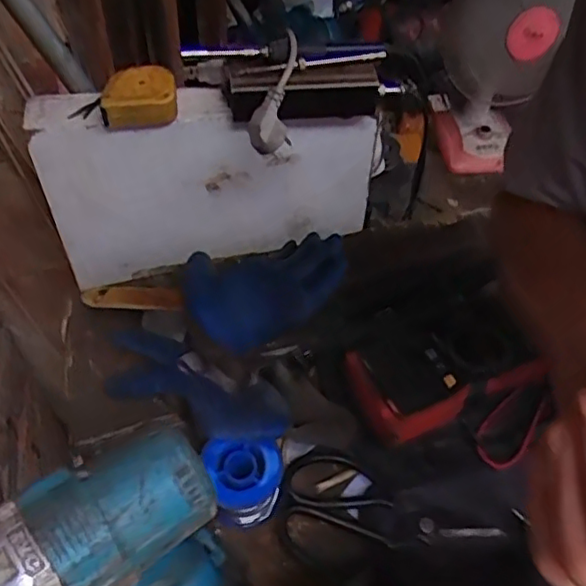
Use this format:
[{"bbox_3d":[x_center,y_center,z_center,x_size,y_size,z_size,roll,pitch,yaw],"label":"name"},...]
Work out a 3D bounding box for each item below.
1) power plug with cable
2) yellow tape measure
[{"bbox_3d":[-0.012,-0.194,0.602,0.034,0.033,0.129,13,76,6],"label":"power plug with cable"},{"bbox_3d":[-0.154,-0.194,0.622,0.079,0.039,0.054,-14,55,-13],"label":"yellow tape measure"}]

